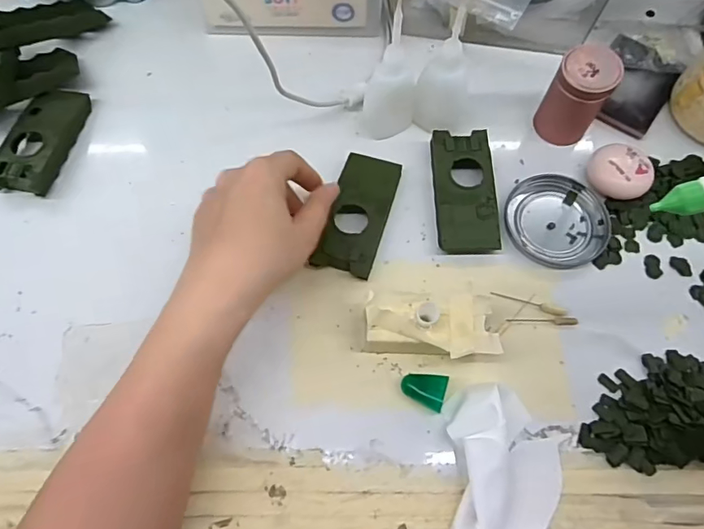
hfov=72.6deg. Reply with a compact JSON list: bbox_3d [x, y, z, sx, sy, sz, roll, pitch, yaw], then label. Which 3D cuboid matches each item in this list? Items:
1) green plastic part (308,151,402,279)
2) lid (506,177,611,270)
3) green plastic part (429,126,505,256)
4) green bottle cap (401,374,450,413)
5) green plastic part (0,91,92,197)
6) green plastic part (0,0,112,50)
[{"bbox_3d":[0.007,-0.042,0.372,0.044,0.015,0.103,14,67,6],"label":"green plastic part"},{"bbox_3d":[0.163,-0.035,0.379,0.079,0.011,0.074,0,65,0],"label":"lid"},{"bbox_3d":[0.090,-0.058,0.383,0.045,0.021,0.105,-1,65,-1],"label":"green plastic part"},{"bbox_3d":[0.048,0.084,0.324,0.029,0.018,0.023,16,66,7],"label":"green bottle cap"},{"bbox_3d":[-0.262,-0.106,0.406,0.048,0.016,0.103,8,66,3],"label":"green plastic part"},{"bbox_3d":[-0.288,-0.228,0.446,0.101,0.019,0.043,-33,69,-33],"label":"green plastic part"}]

